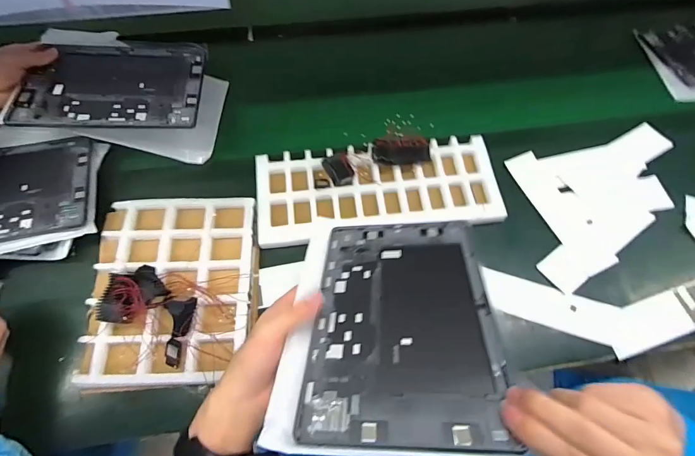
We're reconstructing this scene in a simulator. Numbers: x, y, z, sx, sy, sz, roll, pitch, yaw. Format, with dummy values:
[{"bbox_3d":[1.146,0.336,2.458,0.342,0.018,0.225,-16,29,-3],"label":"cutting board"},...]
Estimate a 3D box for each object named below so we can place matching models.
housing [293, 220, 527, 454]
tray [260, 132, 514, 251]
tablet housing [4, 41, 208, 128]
[{"bbox_3d":[0.053,0.077,0.356,0.164,0.005,0.251,-3,38,9],"label":"housing"},{"bbox_3d":[0.047,-0.059,0.574,0.369,0.033,0.149,-6,65,-4],"label":"tray"},{"bbox_3d":[-0.356,-0.230,0.567,0.248,0.008,0.188,1,63,-5],"label":"tablet housing"}]

